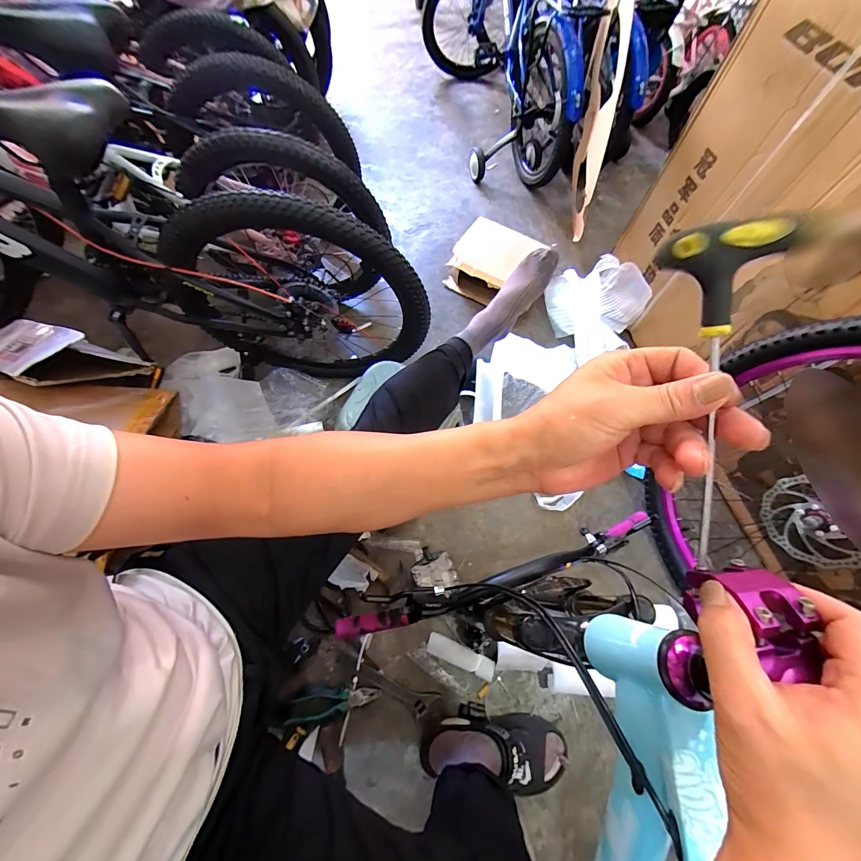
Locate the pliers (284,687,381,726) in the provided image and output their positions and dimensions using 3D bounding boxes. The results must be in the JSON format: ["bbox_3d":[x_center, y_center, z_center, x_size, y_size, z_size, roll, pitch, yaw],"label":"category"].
[{"bbox_3d":[-0.194,0.550,0.750,0.179,0.023,0.049,-6,66,-5],"label":"pliers"}]

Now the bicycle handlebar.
[{"bbox_3d":[0.149,0.272,0.704,0.666,0.091,0.065,-17,67,-9],"label":"bicycle handlebar"}]

